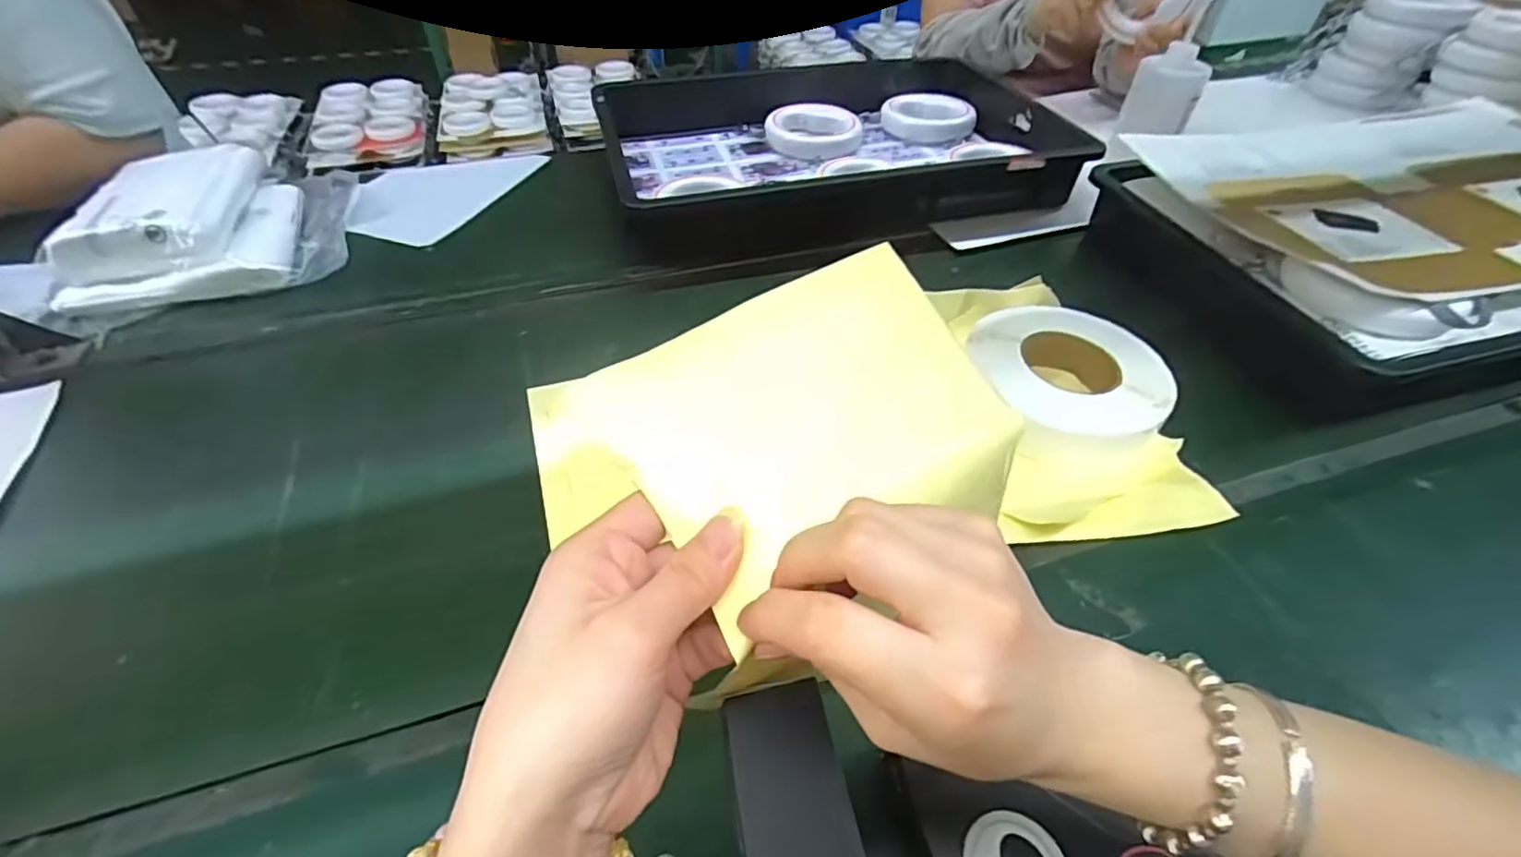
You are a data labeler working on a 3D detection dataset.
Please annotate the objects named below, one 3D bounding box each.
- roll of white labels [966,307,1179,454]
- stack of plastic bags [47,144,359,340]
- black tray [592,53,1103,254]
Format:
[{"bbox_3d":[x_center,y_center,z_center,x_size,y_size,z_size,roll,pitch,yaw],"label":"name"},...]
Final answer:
[{"bbox_3d":[0.270,-0.052,0.551,0.136,0.043,0.155,-29,53,-25],"label":"roll of white labels"},{"bbox_3d":[-0.573,-0.209,0.666,0.280,0.070,0.203,-27,52,-24],"label":"stack of plastic bags"},{"bbox_3d":[0.093,-0.373,0.838,0.559,0.071,0.373,-9,47,-10],"label":"black tray"}]

